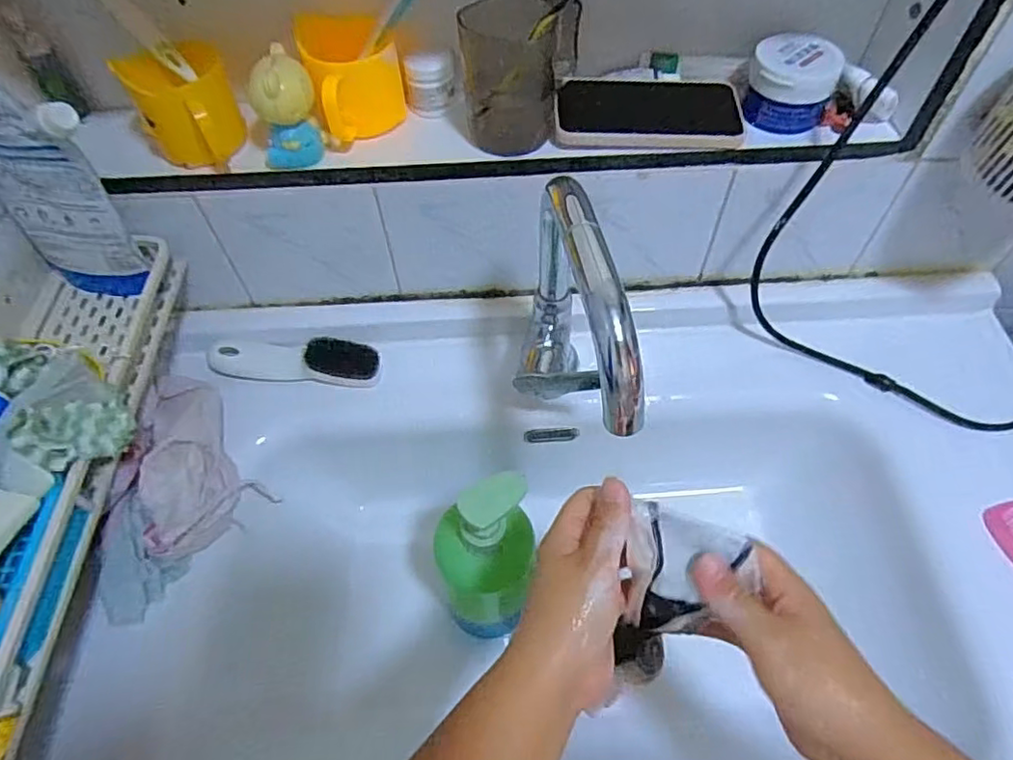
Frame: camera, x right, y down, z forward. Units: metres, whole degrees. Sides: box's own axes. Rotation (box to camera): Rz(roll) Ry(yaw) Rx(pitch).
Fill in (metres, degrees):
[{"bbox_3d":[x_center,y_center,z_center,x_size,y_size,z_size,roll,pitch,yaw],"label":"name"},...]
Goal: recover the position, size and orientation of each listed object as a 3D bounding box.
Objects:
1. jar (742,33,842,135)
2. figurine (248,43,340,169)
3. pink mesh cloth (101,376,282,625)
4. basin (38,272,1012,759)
[{"bbox_3d":[0.230,-0.240,0.492,0.066,0.052,0.062,-1,57,1],"label":"jar"},{"bbox_3d":[-0.174,-0.214,0.472,0.054,0.073,0.059,-22,59,-12],"label":"figurine"},{"bbox_3d":[-0.271,0.091,0.512,0.084,0.101,0.204,0,57,2],"label":"pink mesh cloth"},{"bbox_3d":[0.088,0.159,0.563,0.820,0.180,0.479,-3,57,0],"label":"basin"}]

